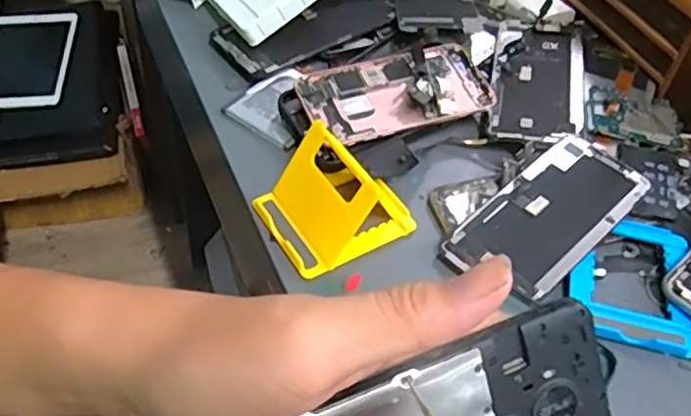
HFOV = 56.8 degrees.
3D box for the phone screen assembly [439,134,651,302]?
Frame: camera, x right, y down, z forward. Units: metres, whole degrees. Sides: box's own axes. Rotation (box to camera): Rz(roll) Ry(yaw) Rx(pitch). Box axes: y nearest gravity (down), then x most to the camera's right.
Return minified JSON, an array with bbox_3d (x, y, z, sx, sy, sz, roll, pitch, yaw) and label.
[{"bbox_3d":[0.128,0.004,0.403,0.136,0.004,0.067,-37,60,-22],"label":"phone screen assembly"}]

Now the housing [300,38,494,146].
[{"bbox_3d":[0.039,-0.082,0.455,0.135,0.009,0.068,-18,63,-16],"label":"housing"}]

